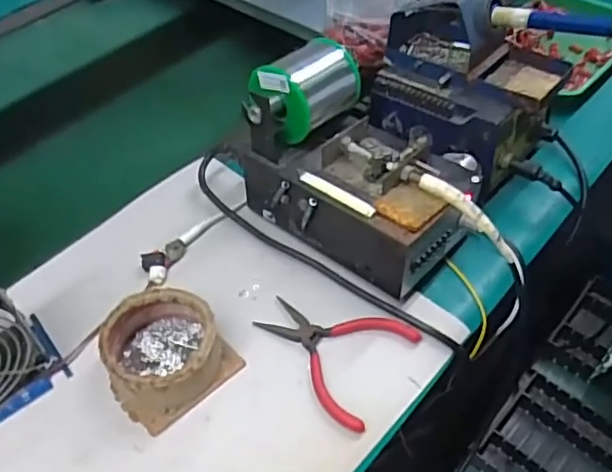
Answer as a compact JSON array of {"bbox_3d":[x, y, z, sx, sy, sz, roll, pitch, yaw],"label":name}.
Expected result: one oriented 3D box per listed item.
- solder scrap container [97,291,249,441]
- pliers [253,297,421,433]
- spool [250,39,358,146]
[{"bbox_3d":[-0.107,0.088,0.447,0.087,0.045,0.087,-35,57,-23],"label":"solder scrap container"},{"bbox_3d":[0.017,0.085,0.468,0.117,0.006,0.096,27,57,23],"label":"pliers"},{"bbox_3d":[0.004,-0.129,0.521,0.085,0.066,0.057,-37,58,-25],"label":"spool"}]

